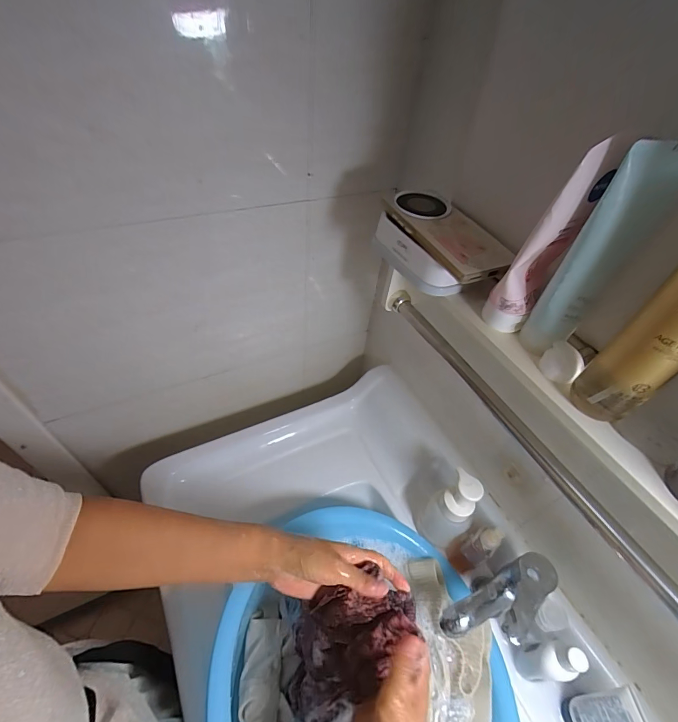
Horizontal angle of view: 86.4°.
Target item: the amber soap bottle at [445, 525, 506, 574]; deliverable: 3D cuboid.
[{"bbox_3d":[0.194,0.260,0.508,0.036,0.118,0.041,-17,53,-21],"label":"amber soap bottle"}]

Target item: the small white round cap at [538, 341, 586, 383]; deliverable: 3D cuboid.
[{"bbox_3d":[0.192,0.002,0.311,0.016,0.029,0.031,-33,60,-31],"label":"small white round cap"}]

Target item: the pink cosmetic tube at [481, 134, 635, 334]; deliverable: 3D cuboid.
[{"bbox_3d":[0.163,-0.088,0.294,0.036,0.161,0.047,30,52,19],"label":"pink cosmetic tube"}]

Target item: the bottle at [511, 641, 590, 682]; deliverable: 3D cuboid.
[{"bbox_3d":[0.258,0.372,0.447,0.031,0.110,0.037,6,48,-2],"label":"bottle"}]

